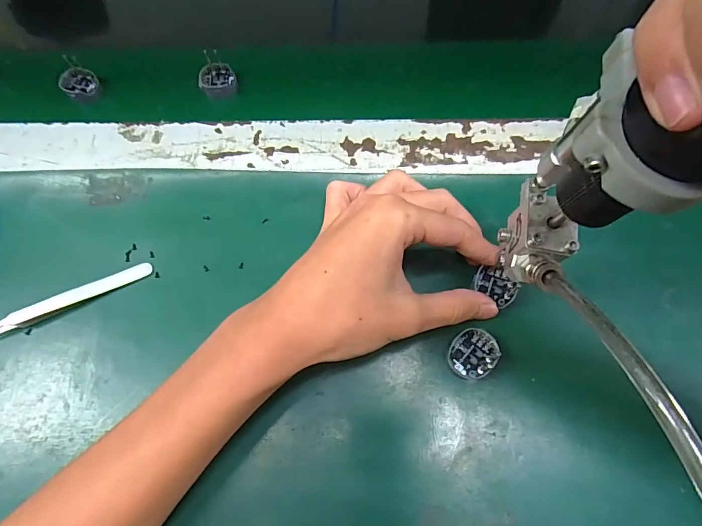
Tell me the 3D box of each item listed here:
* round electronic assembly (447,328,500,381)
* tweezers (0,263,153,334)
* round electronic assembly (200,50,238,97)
[{"bbox_3d":[0.069,0.052,0.228,0.025,0.007,0.028,31,73,14],"label":"round electronic assembly"},{"bbox_3d":[-0.182,0.025,0.248,0.114,0.013,0.011,-23,69,-6],"label":"tweezers"},{"bbox_3d":[-0.109,-0.152,0.322,0.028,0.022,0.025,-12,69,-2],"label":"round electronic assembly"}]

